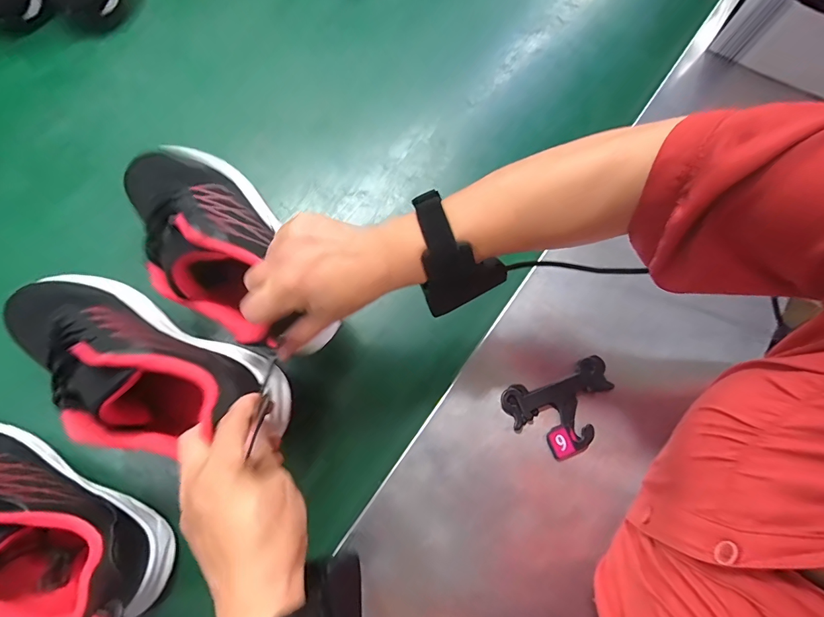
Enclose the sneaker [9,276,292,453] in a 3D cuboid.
[{"bbox_3d":[-0.224,0.050,0.323,0.255,0.097,0.102,21,72,11],"label":"sneaker"}]

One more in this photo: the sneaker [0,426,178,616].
[{"bbox_3d":[-0.321,0.162,0.312,0.267,0.084,0.092,26,73,1],"label":"sneaker"}]

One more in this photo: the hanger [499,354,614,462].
[{"bbox_3d":[0.145,0.097,0.384,0.106,0.020,0.074,-19,72,-7],"label":"hanger"}]

